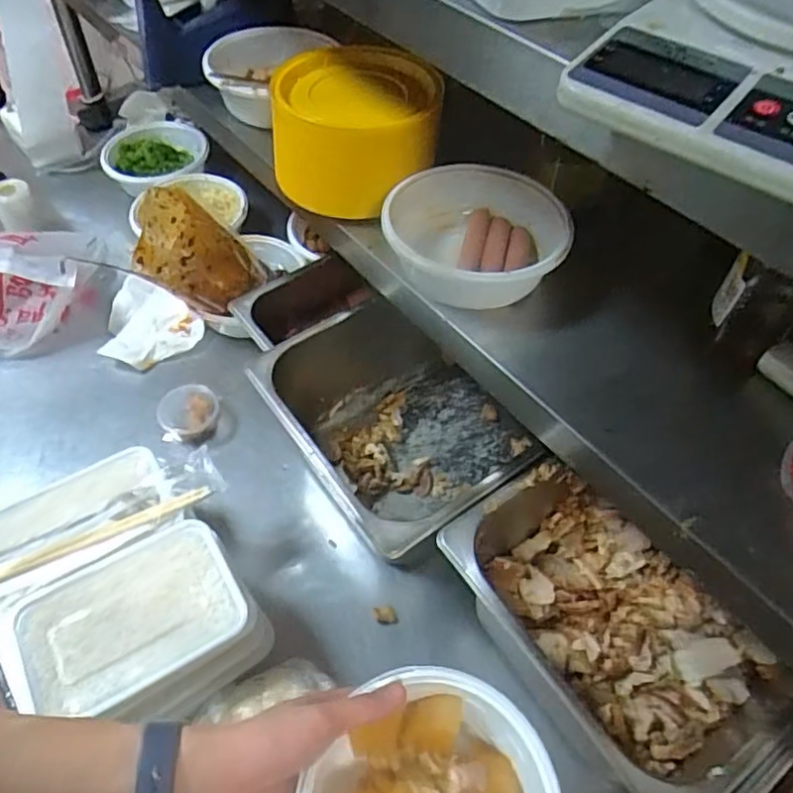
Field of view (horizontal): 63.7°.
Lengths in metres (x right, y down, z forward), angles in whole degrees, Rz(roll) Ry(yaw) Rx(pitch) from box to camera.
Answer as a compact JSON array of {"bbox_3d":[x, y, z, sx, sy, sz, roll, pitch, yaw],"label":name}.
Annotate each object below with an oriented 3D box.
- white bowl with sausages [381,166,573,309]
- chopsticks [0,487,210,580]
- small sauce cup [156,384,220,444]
[{"bbox_3d":[0.072,-0.139,0.597,0.159,0.076,0.148,1,52,-1],"label":"white bowl with sausages"},{"bbox_3d":[-0.262,0.119,0.569,0.189,0.009,0.018,-21,55,-17],"label":"chopsticks"},{"bbox_3d":[-0.249,0.019,0.763,0.070,0.032,0.061,-21,55,-17],"label":"small sauce cup"}]

